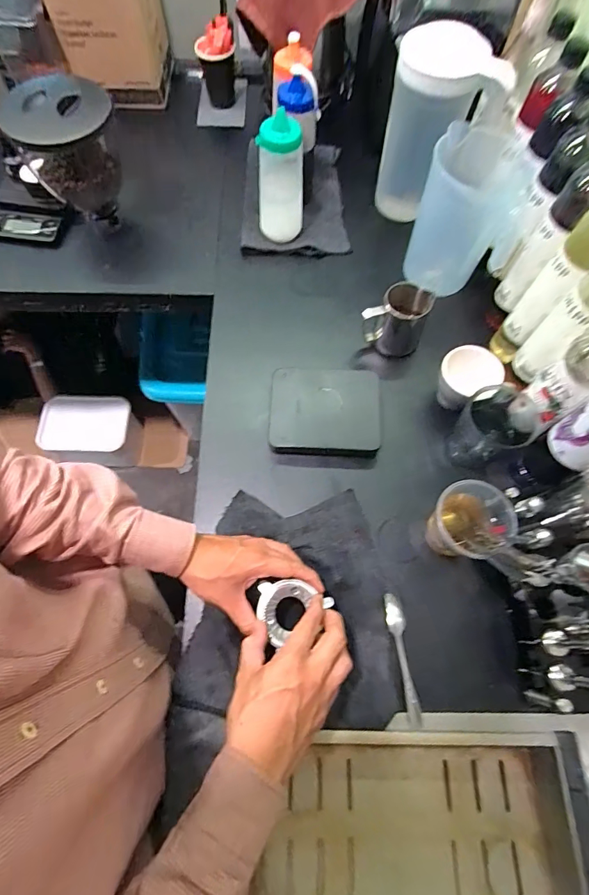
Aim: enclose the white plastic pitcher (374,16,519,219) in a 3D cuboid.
[{"bbox_3d":[0.229,-0.517,0.695,0.170,0.257,0.106,35,75,12],"label":"white plastic pitcher"}]

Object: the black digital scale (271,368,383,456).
[{"bbox_3d":[0.045,-0.053,0.606,0.155,0.033,0.129,4,68,0],"label":"black digital scale"}]

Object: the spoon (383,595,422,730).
[{"bbox_3d":[0.129,0.251,0.495,0.025,0.015,0.141,-3,68,-3],"label":"spoon"}]

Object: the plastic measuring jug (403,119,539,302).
[{"bbox_3d":[0.261,-0.338,0.658,0.147,0.211,0.167,20,69,6],"label":"plastic measuring jug"}]

